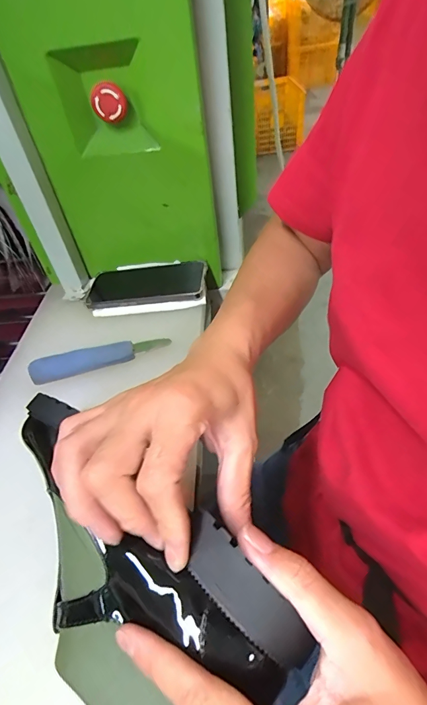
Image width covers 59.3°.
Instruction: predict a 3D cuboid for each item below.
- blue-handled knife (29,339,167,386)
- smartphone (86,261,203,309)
[{"bbox_3d":[-0.127,0.002,0.422,0.150,0.019,0.022,-16,46,-8],"label":"blue-handled knife"},{"bbox_3d":[-0.091,-0.090,0.513,0.159,0.018,0.090,-8,45,0],"label":"smartphone"}]

